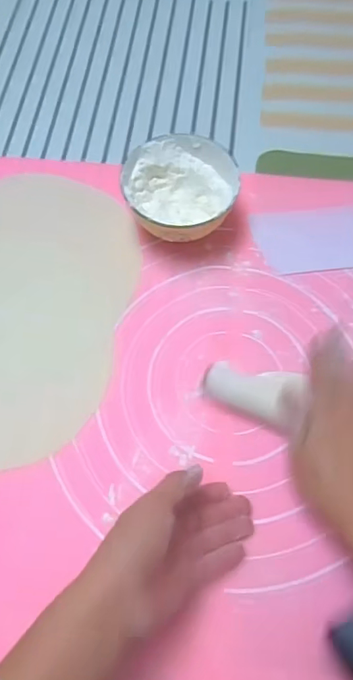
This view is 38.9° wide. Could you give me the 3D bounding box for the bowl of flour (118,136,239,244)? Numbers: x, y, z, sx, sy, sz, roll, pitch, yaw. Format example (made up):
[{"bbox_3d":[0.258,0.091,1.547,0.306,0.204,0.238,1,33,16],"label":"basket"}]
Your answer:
[{"bbox_3d":[0.004,-0.151,0.524,0.112,0.062,0.111,0,65,1],"label":"bowl of flour"}]

